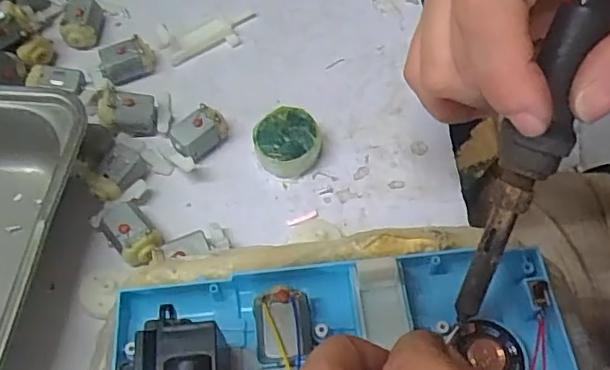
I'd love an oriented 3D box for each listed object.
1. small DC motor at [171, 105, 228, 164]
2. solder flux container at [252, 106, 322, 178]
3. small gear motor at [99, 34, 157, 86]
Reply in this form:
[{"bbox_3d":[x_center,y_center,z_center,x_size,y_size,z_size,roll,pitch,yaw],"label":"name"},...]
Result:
[{"bbox_3d":[-0.054,-0.025,0.293,0.027,0.016,0.019,-33,65,-18],"label":"small DC motor"},{"bbox_3d":[-0.009,-0.022,0.291,0.032,0.017,0.031,-11,60,-7],"label":"solder flux container"},{"bbox_3d":[-0.099,-0.070,0.319,0.029,0.015,0.017,-19,62,-11],"label":"small gear motor"}]

